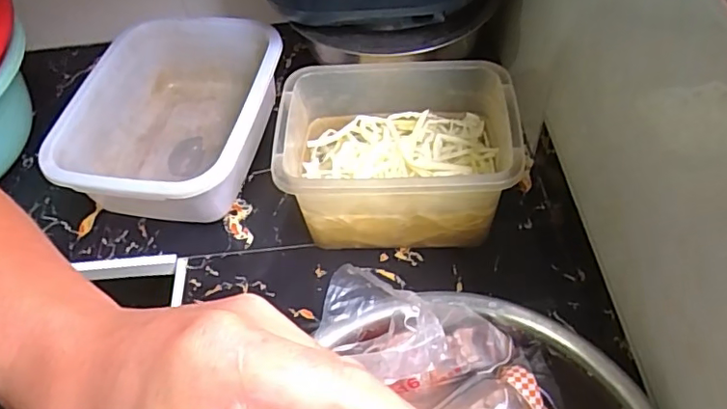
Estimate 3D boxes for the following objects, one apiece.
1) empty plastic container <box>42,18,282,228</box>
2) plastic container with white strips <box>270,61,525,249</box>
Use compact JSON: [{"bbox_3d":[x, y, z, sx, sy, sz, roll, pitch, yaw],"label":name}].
[{"bbox_3d":[-0.250,-0.109,0.757,0.243,0.137,0.291,11,55,13],"label":"empty plastic container"},{"bbox_3d":[0.031,-0.052,0.640,0.254,0.152,0.166,2,53,7],"label":"plastic container with white strips"}]

